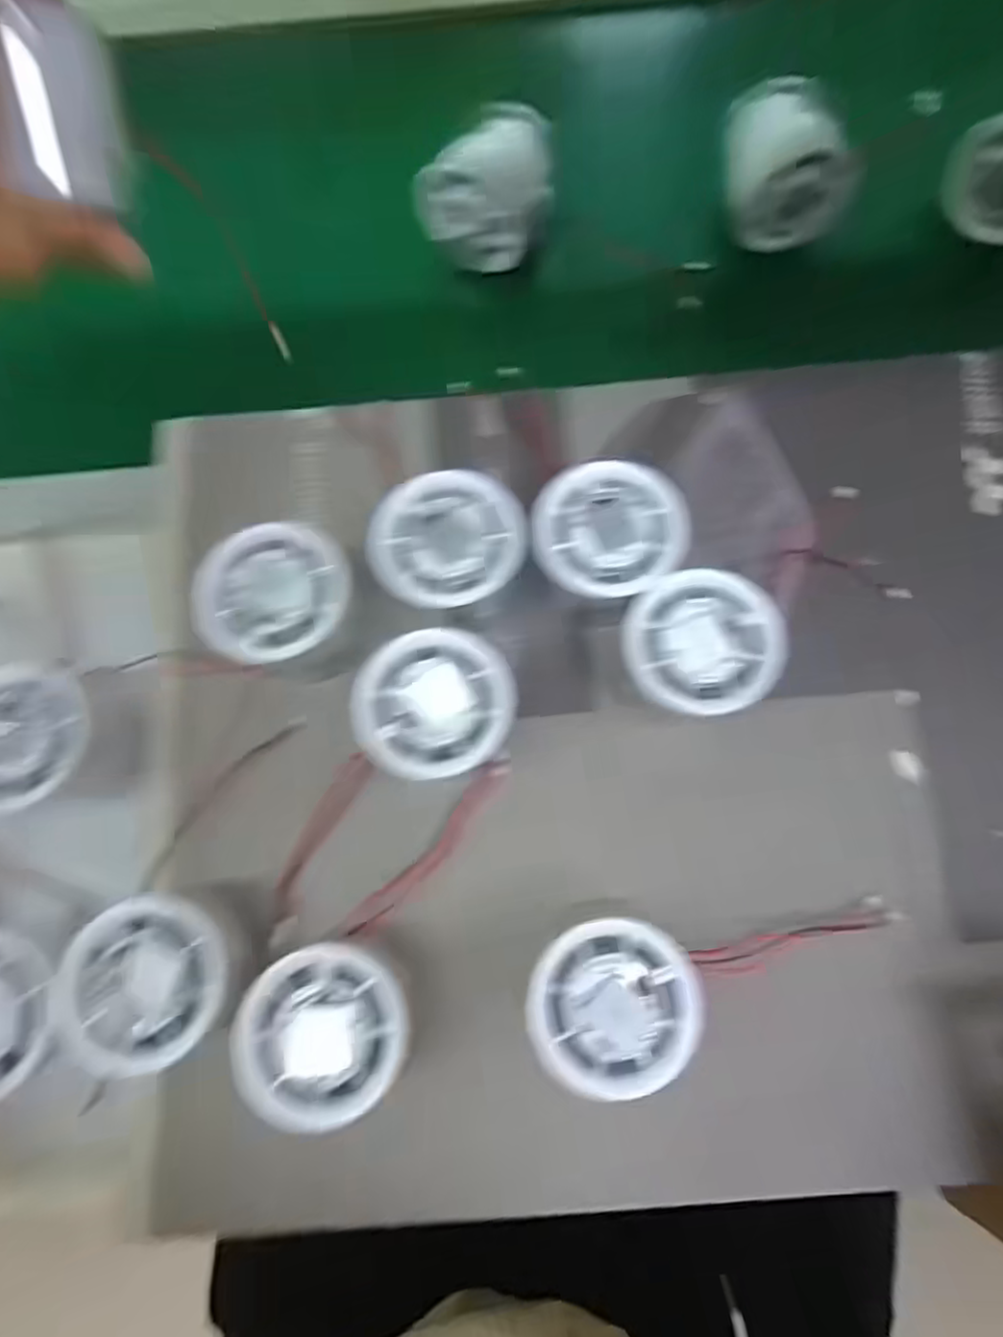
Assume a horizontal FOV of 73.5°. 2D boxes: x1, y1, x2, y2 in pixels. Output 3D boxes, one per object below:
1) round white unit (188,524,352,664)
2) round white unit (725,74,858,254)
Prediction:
[{"bbox_3d":[-0.092,-0.032,0.271,0.058,0.012,0.054,0,77,1],"label":"round white unit"},{"bbox_3d":[0.149,-0.273,0.364,0.068,0.059,0.068,-5,78,23],"label":"round white unit"}]

